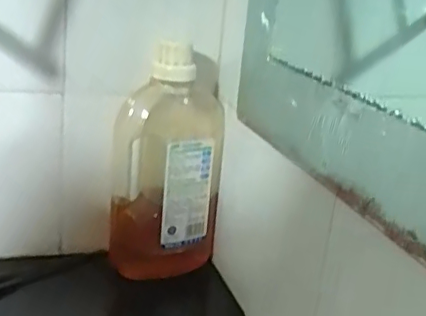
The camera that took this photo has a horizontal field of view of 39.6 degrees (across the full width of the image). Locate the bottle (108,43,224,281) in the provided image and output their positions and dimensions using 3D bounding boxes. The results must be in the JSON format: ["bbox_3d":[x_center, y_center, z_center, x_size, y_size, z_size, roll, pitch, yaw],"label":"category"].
[{"bbox_3d":[-0.048,0.009,0.638,0.115,0.233,0.068,7,16,-3],"label":"bottle"}]

